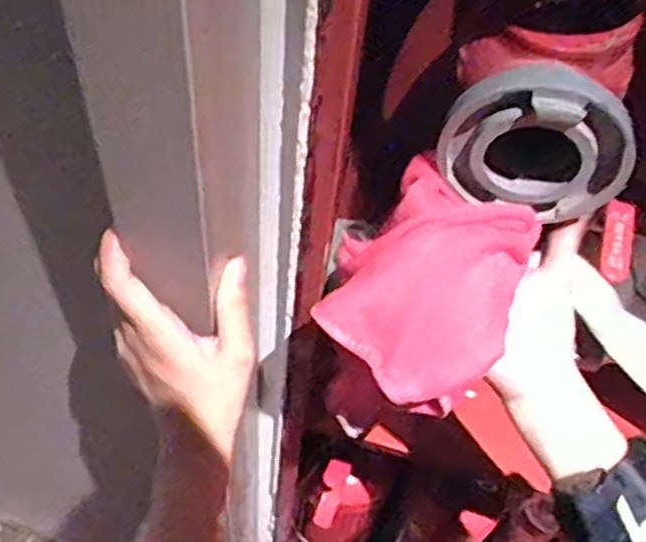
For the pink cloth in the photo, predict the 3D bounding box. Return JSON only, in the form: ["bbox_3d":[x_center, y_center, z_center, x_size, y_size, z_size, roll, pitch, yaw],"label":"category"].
[{"bbox_3d":[0.059,0.007,0.435,0.103,0.069,0.114,23,56,12],"label":"pink cloth"}]

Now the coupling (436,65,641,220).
[{"bbox_3d":[0.120,-0.072,0.412,0.101,0.091,0.032,6,55,-1],"label":"coupling"}]

